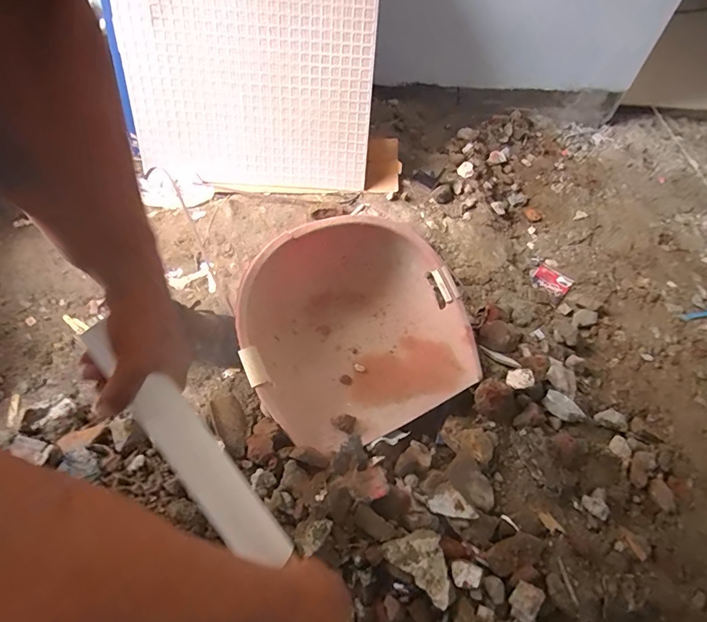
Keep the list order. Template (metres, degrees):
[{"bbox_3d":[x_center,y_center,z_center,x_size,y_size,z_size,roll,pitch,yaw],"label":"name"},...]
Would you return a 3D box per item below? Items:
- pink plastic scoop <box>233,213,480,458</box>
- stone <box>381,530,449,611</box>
[{"bbox_3d":[-0.002,0.024,0.830,0.431,0.197,0.392,-25,61,-18],"label":"pink plastic scoop"},{"bbox_3d":[0.106,0.380,0.653,0.115,0.057,0.070,33,61,17],"label":"stone"}]

